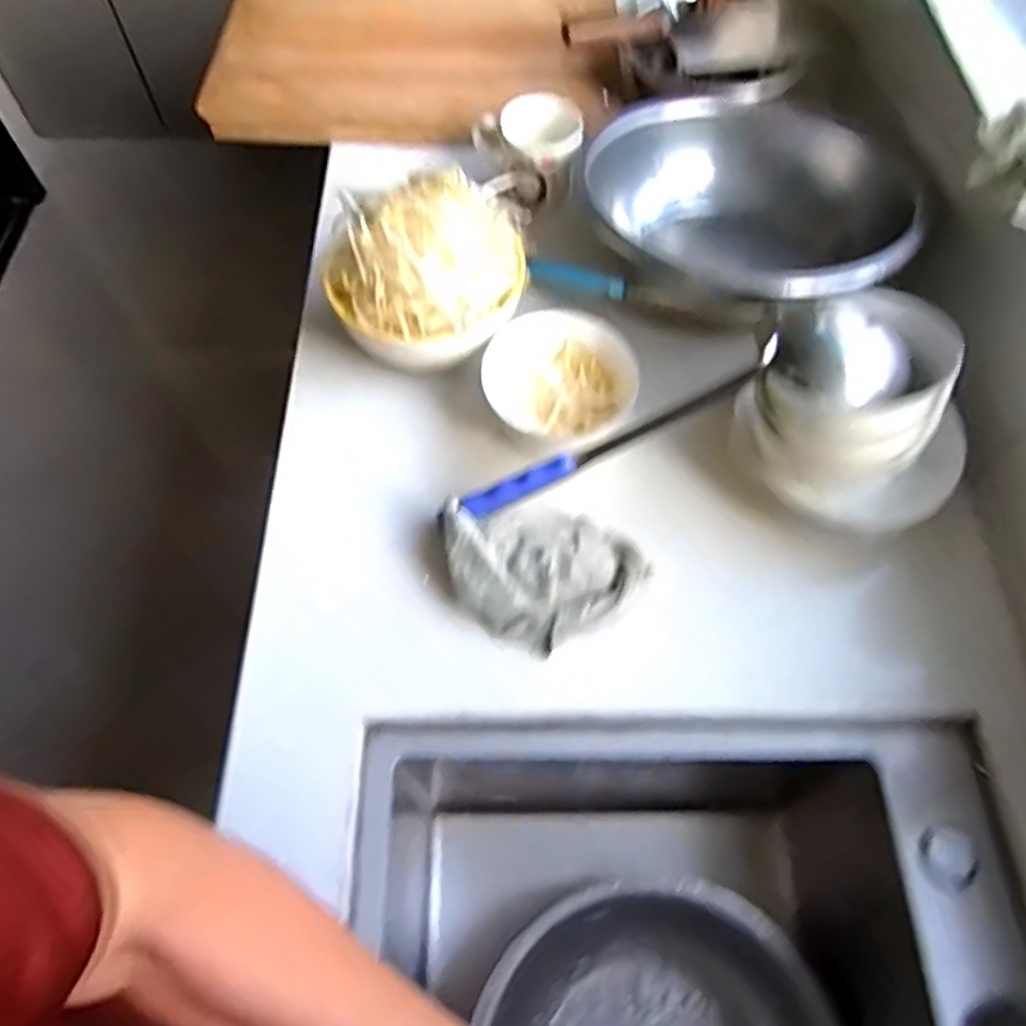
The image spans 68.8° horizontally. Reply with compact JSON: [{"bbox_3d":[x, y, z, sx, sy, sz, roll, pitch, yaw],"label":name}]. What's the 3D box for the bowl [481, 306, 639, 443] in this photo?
[{"bbox_3d":[0.042,-0.121,0.654,0.125,0.051,0.112,7,61,4],"label":"bowl"}]

